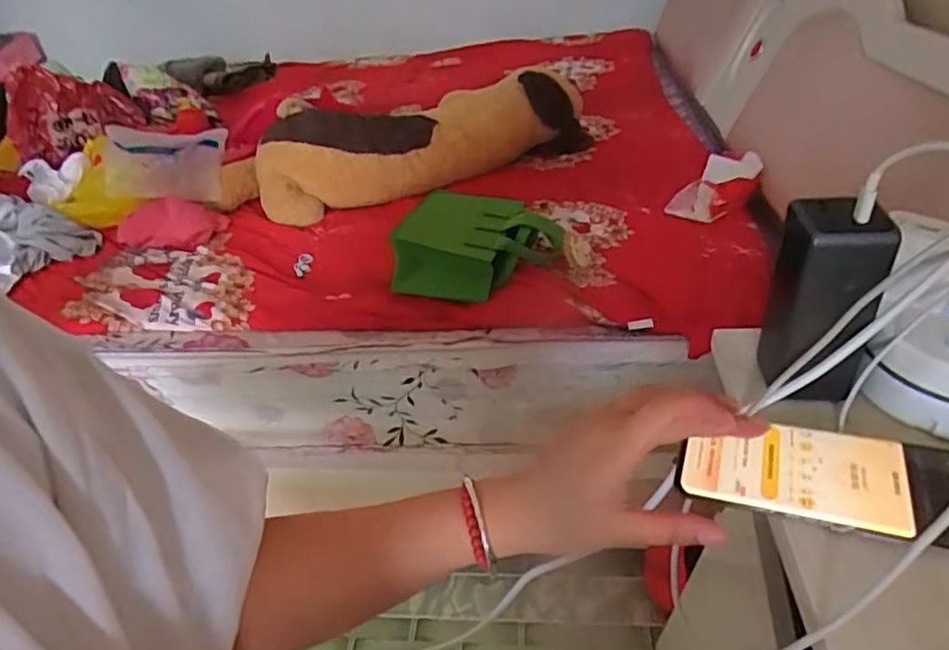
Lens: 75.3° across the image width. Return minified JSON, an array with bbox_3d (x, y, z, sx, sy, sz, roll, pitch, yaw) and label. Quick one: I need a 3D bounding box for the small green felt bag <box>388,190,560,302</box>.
[{"bbox_3d":[0.003,-0.138,1.057,0.263,0.099,0.231,7,38,18],"label":"small green felt bag"}]

